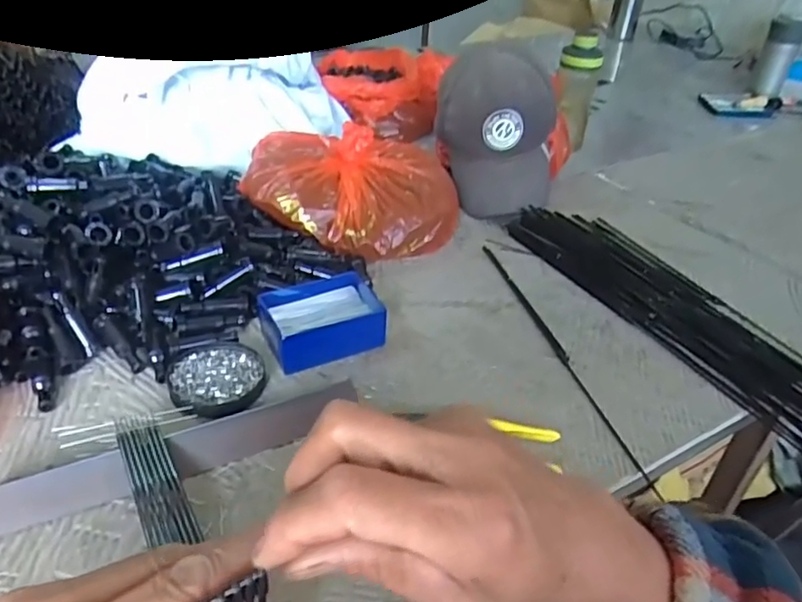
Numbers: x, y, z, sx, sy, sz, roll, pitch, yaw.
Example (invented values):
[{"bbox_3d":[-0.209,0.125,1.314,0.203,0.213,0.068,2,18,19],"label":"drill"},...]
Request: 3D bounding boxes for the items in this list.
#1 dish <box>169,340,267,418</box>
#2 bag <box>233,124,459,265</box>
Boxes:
[{"bbox_3d":[-0.167,0.069,0.550,0.082,0.011,0.086,2,37,-2],"label":"dish"},{"bbox_3d":[-0.055,-0.130,0.753,0.266,0.114,0.178,-8,38,-15],"label":"bag"}]

